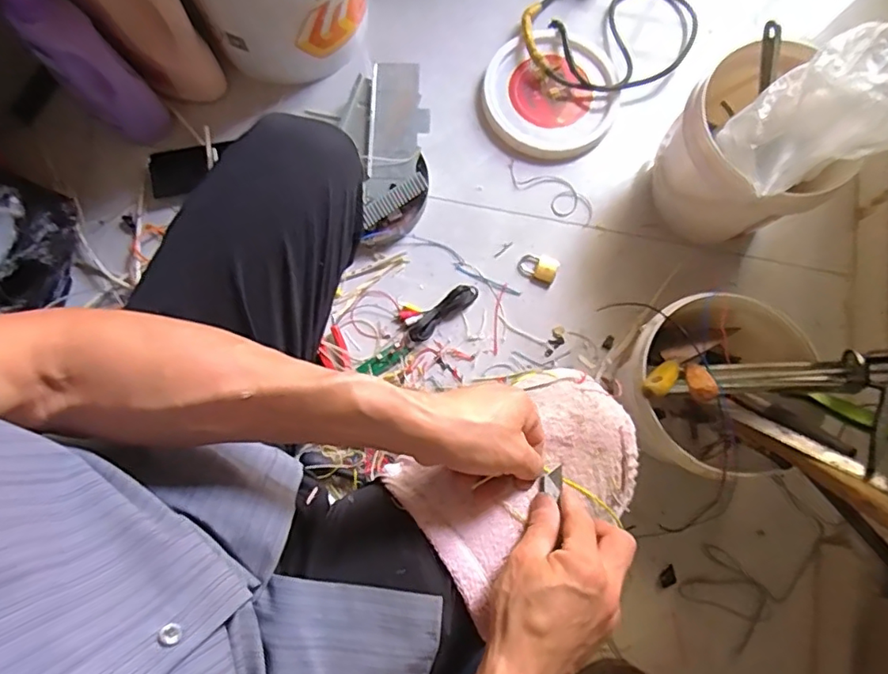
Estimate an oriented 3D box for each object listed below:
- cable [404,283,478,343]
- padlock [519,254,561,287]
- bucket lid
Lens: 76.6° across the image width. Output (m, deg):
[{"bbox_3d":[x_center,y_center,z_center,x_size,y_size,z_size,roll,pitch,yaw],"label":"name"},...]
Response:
[{"bbox_3d":[-0.001,-0.038,0.849,0.121,0.016,0.038,-34,80,-8],"label":"cable"},{"bbox_3d":[0.147,-0.108,0.874,0.060,0.017,0.043,27,78,5],"label":"padlock"},{"bbox_3d":[0.178,-0.410,0.938,0.215,0.035,0.237,2,77,-1],"label":"bucket lid"}]

